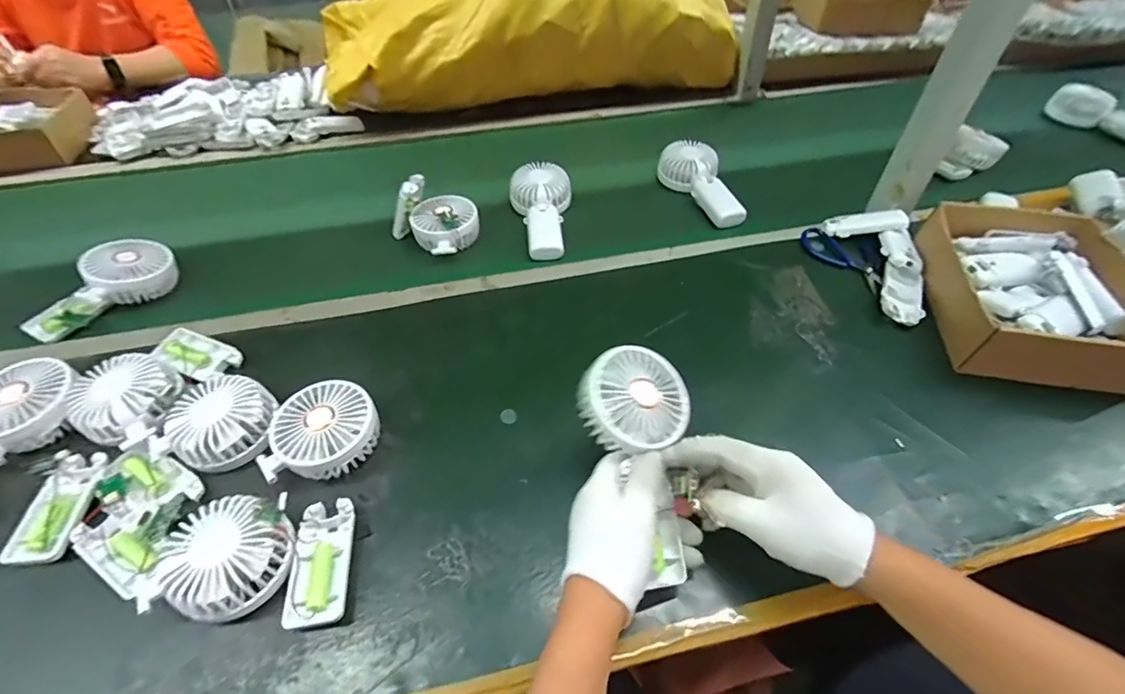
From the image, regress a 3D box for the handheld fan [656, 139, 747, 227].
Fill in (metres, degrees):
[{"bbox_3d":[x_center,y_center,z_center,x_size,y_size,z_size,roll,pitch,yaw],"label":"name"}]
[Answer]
[{"bbox_3d":[0.209,-0.242,0.749,0.068,0.062,0.184,-22,54,-16],"label":"handheld fan"}]

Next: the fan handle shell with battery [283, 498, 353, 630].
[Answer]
[{"bbox_3d":[-0.195,0.174,0.411,0.044,0.016,0.095,-6,48,-4],"label":"fan handle shell with battery"}]

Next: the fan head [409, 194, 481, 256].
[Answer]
[{"bbox_3d":[-0.154,-0.160,0.673,0.088,0.049,0.084,-10,52,-9],"label":"fan head"}]

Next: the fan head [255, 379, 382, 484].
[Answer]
[{"bbox_3d":[-0.222,0.079,0.470,0.100,0.046,0.088,-5,51,-3],"label":"fan head"}]

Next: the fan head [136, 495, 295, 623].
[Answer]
[{"bbox_3d":[-0.261,0.167,0.398,0.088,0.052,0.084,-1,47,1],"label":"fan head"}]

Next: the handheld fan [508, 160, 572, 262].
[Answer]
[{"bbox_3d":[-0.029,-0.189,0.703,0.090,0.046,0.168,-3,51,-1],"label":"handheld fan"}]

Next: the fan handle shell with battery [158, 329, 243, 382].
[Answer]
[{"bbox_3d":[-0.394,0.008,0.547,0.097,0.017,0.048,20,51,19],"label":"fan handle shell with battery"}]

